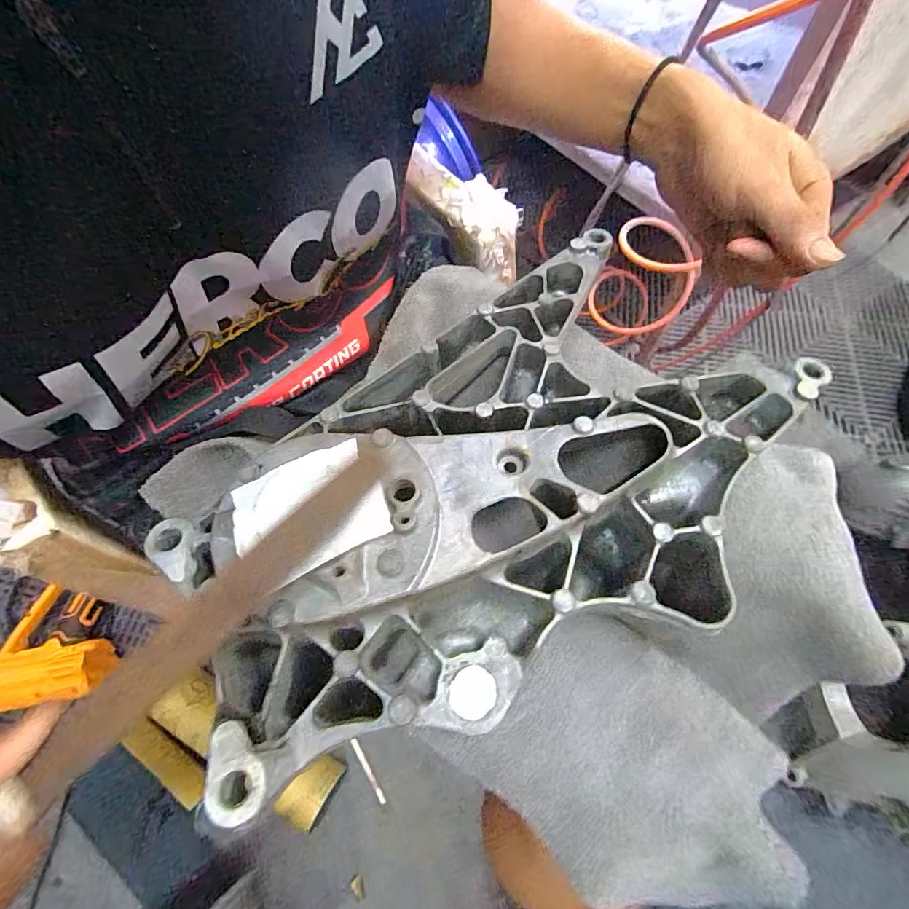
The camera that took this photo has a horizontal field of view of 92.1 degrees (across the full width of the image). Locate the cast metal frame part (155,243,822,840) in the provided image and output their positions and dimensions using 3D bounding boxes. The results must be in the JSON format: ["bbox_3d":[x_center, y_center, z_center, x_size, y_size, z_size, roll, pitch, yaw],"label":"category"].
[{"bbox_3d":[0.032,-0.007,0.247,0.357,0.068,0.244,-27,67,-11],"label":"cast metal frame part"}]

